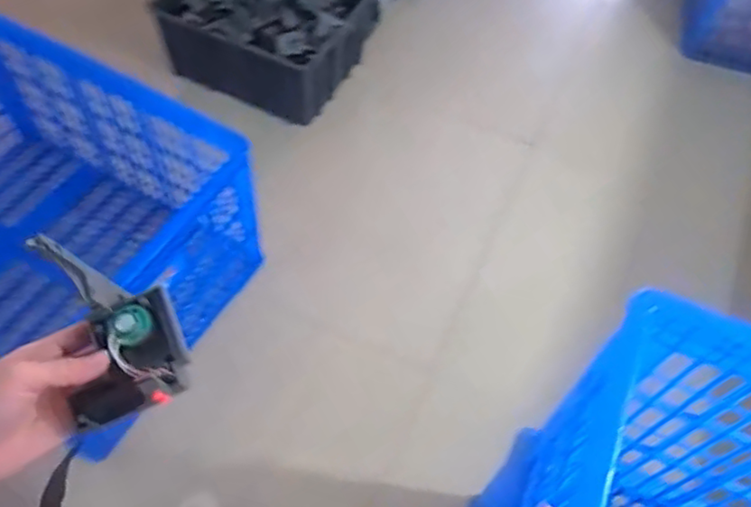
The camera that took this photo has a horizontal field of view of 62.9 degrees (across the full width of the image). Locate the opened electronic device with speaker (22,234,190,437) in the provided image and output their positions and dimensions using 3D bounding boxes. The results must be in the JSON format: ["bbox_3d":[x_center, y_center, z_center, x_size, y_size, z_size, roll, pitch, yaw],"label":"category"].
[{"bbox_3d":[-0.174,0.048,0.413,0.075,0.062,0.108,-13,57,-12],"label":"opened electronic device with speaker"}]

